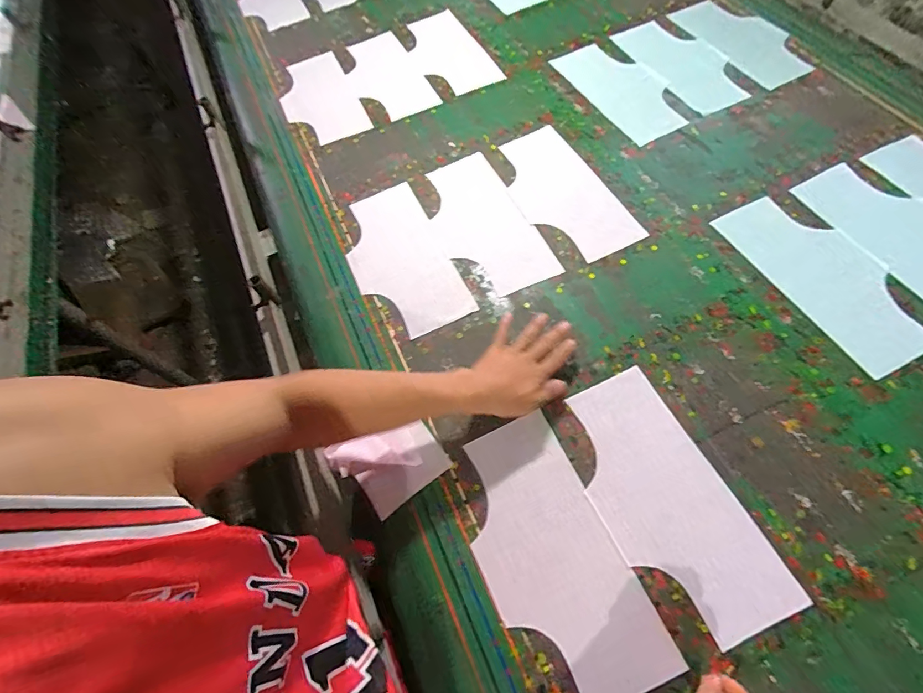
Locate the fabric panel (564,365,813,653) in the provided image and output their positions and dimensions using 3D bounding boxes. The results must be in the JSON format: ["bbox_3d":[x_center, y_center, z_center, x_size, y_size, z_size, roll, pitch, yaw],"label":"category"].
[{"bbox_3d":[0.239,0.180,0.519,0.150,0.008,0.304,-23,62,-8],"label":"fabric panel"}]

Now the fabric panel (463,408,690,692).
[{"bbox_3d":[0.100,0.239,0.501,0.151,0.007,0.302,-24,64,-7],"label":"fabric panel"}]

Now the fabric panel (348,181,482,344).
[{"bbox_3d":[-0.107,-0.151,0.713,0.150,0.010,0.303,-24,58,-5],"label":"fabric panel"}]

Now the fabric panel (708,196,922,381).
[{"bbox_3d":[0.533,-0.110,0.632,0.148,0.006,0.303,-24,63,-9],"label":"fabric panel"}]

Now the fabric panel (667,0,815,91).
[{"bbox_3d":[0.586,-0.645,0.900,0.158,0.009,0.315,-21,59,-5],"label":"fabric panel"}]

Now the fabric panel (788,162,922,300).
[{"bbox_3d":[0.672,-0.168,0.648,0.148,0.006,0.307,-23,63,-8],"label":"fabric panel"}]

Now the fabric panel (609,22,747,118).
[{"bbox_3d":[0.447,-0.581,0.881,0.135,0.006,0.322,-20,58,-1],"label":"fabric panel"}]

